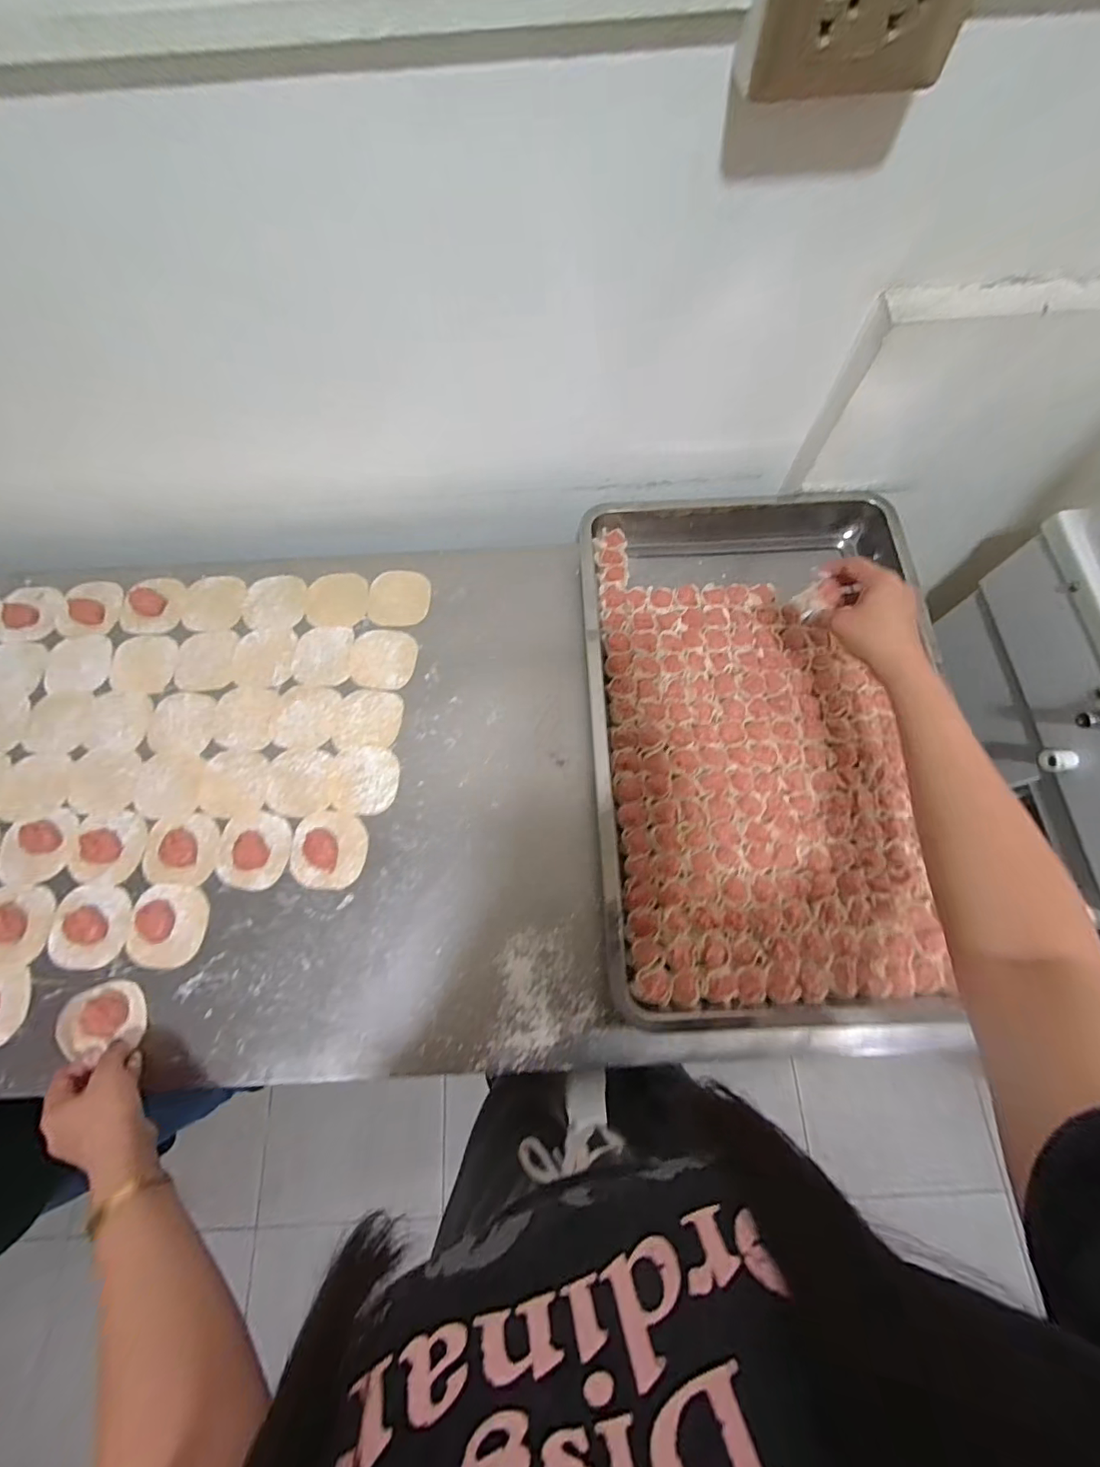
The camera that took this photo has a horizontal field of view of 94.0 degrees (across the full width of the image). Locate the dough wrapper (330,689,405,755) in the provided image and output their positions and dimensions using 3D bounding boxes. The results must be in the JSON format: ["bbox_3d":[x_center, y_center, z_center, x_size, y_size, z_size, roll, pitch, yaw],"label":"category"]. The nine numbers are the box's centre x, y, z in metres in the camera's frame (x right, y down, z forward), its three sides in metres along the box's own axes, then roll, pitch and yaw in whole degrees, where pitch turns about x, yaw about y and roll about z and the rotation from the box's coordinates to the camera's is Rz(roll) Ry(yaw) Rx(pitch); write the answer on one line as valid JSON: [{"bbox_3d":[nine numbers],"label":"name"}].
[{"bbox_3d":[-0.216,-0.017,0.608,0.080,0.004,0.075,2,71,0],"label":"dough wrapper"}]

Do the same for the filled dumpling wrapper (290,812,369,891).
[{"bbox_3d":[-0.239,0.125,0.554,0.078,0.011,0.080,0,71,0],"label":"filled dumpling wrapper"}]

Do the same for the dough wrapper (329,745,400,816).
[{"bbox_3d":[-0.211,0.053,0.584,0.076,0.004,0.079,-2,71,-1],"label":"dough wrapper"}]

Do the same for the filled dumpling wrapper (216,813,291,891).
[{"bbox_3d":[-0.323,0.127,0.560,0.079,0.009,0.081,1,71,0],"label":"filled dumpling wrapper"}]

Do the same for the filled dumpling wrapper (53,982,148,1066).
[{"bbox_3d":[-0.423,0.271,0.489,0.061,0.034,0.060,-7,71,-3],"label":"filled dumpling wrapper"}]

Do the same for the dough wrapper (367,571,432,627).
[{"bbox_3d":[-0.195,-0.176,0.662,0.079,0.004,0.081,-1,71,-1],"label":"dough wrapper"}]

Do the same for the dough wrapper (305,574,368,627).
[{"bbox_3d":[-0.276,-0.175,0.663,0.078,0.004,0.082,2,71,0],"label":"dough wrapper"}]

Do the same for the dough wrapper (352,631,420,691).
[{"bbox_3d":[-0.206,-0.093,0.634,0.079,0.004,0.079,0,71,0],"label":"dough wrapper"}]

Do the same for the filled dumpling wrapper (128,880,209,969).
[{"bbox_3d":[-0.400,0.199,0.533,0.076,0.008,0.082,-2,71,-1],"label":"filled dumpling wrapper"}]

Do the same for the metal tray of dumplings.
[{"bbox_3d":[0.233,-0.019,0.583,0.372,0.051,0.635,-2,71,-1],"label":"metal tray of dumplings"}]

